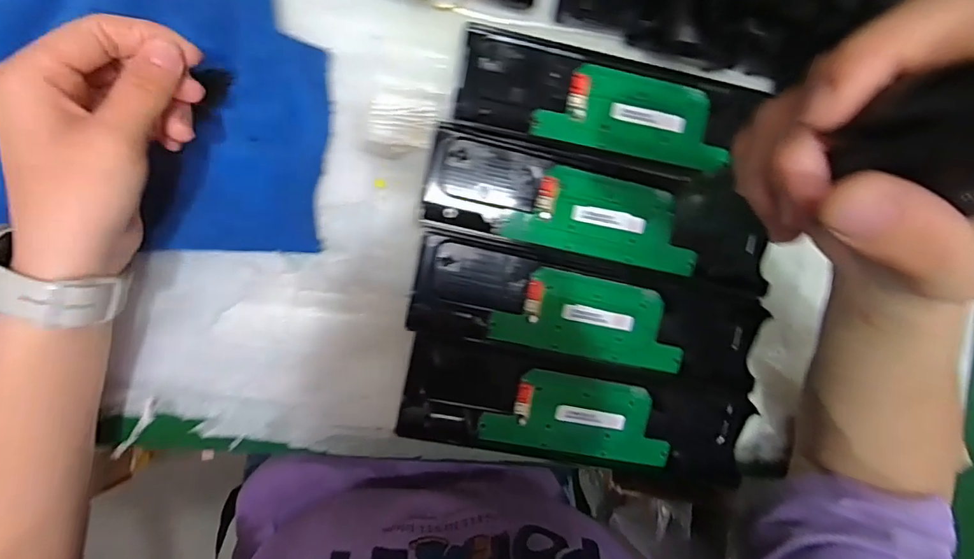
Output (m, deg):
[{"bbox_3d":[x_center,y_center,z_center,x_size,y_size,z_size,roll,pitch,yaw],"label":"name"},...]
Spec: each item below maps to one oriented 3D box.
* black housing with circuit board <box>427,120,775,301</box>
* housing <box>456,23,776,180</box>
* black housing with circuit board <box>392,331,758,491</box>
[{"bbox_3d":[0.081,-0.048,0.334,0.238,0.016,0.071,12,92,-8],"label":"black housing with circuit board"},{"bbox_3d":[0.079,-0.117,0.330,0.193,0.021,0.068,9,92,-8],"label":"housing"},{"bbox_3d":[0.066,0.092,0.341,0.242,0.020,0.068,12,92,-8],"label":"black housing with circuit board"}]

